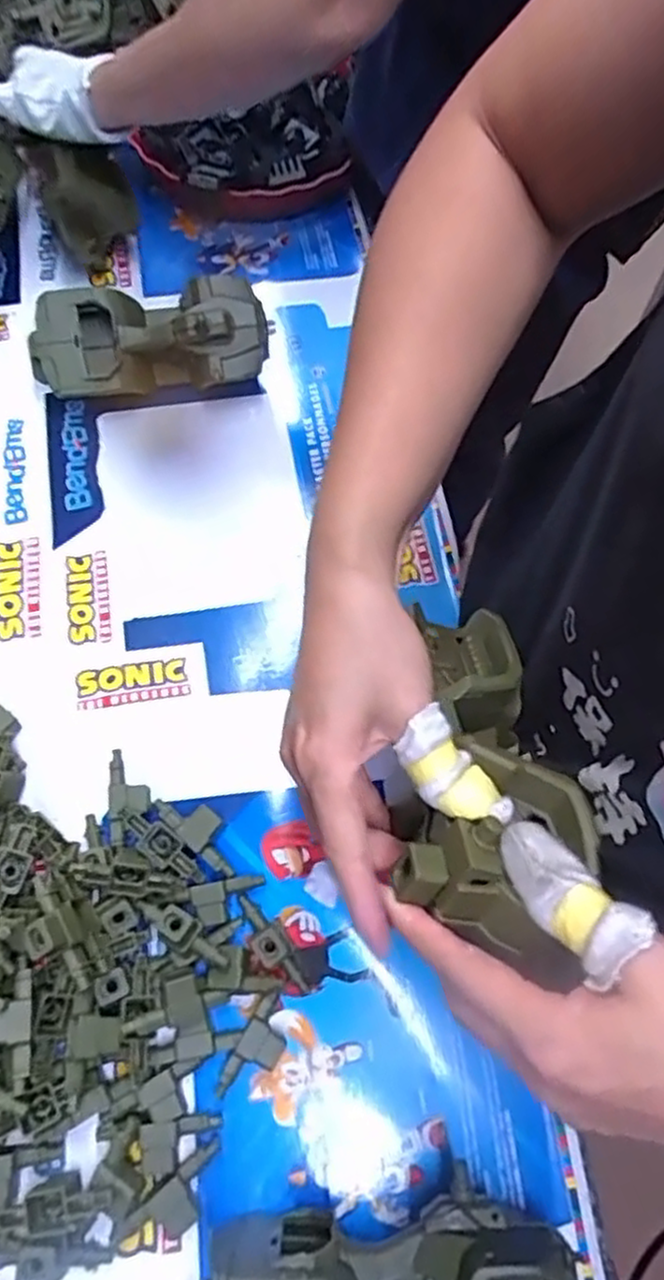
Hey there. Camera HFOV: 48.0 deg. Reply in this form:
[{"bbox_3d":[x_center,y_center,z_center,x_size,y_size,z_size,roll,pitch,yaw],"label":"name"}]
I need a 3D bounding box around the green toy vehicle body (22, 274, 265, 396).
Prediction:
[{"bbox_3d":[-0.147,-0.244,0.597,0.186,0.070,0.076,-9,67,-1],"label":"green toy vehicle body"}]

